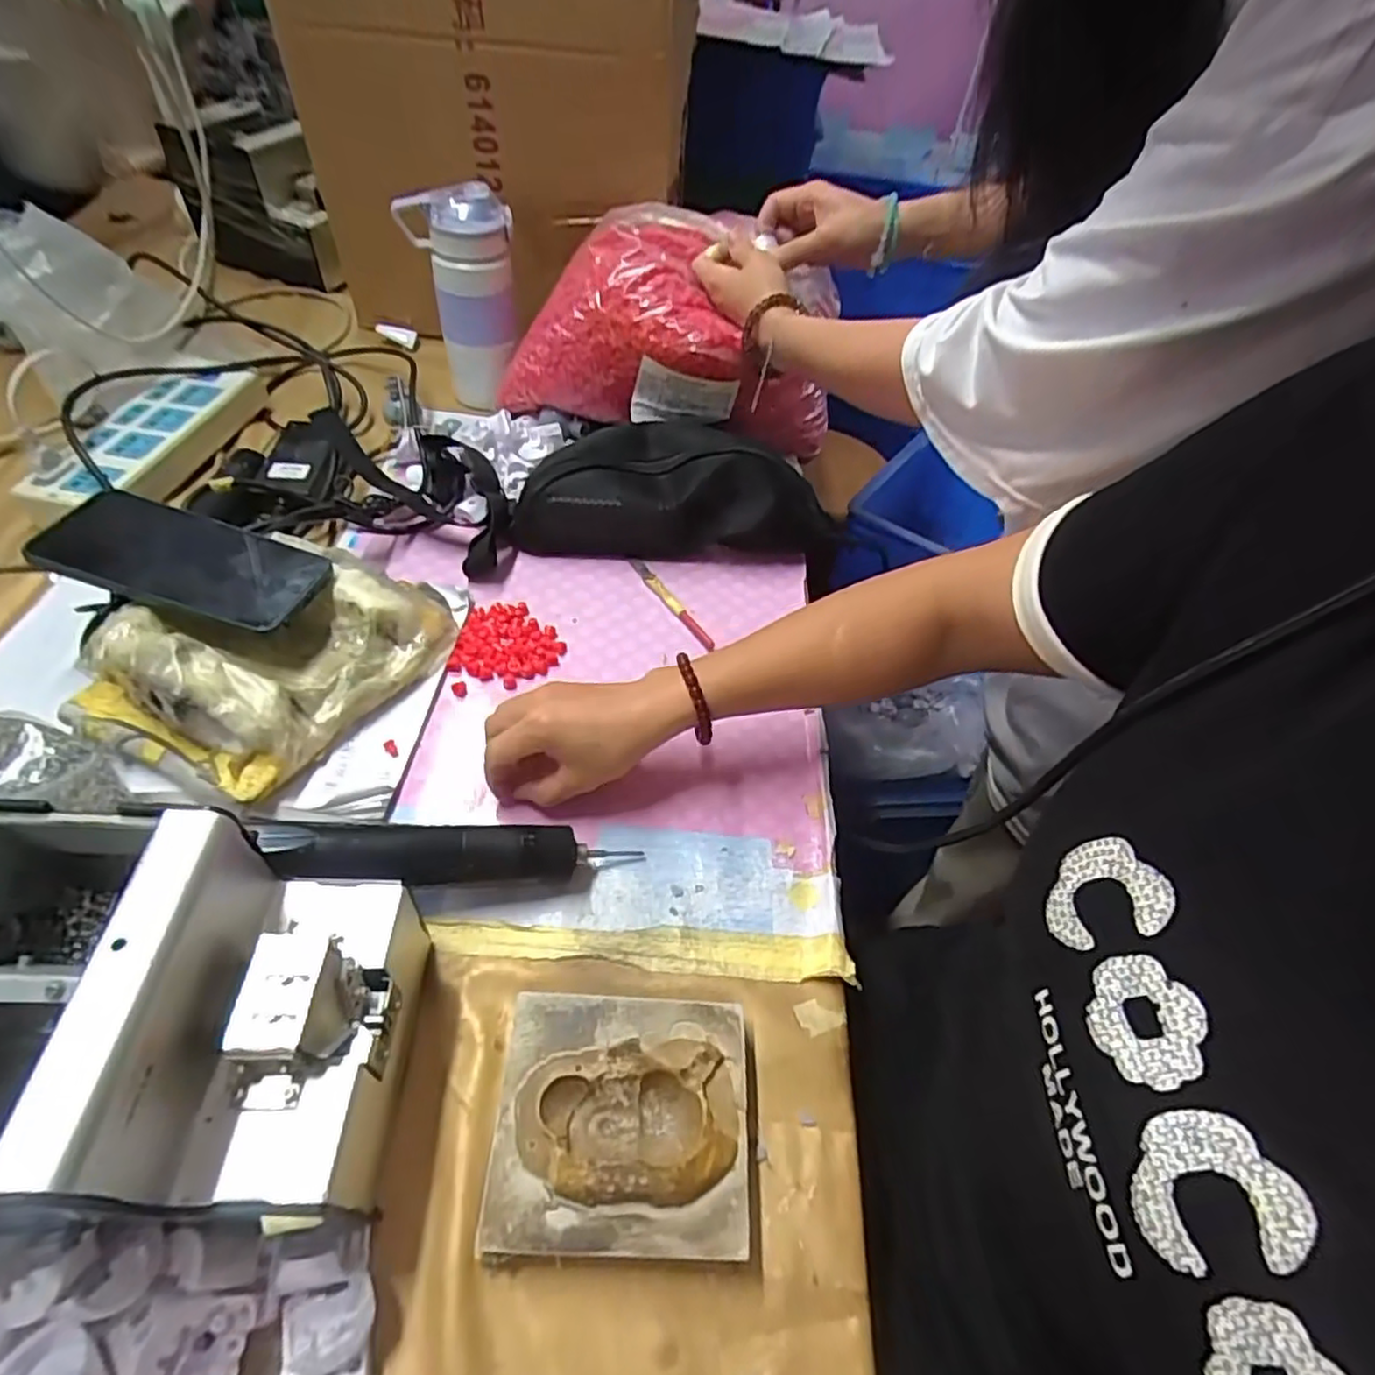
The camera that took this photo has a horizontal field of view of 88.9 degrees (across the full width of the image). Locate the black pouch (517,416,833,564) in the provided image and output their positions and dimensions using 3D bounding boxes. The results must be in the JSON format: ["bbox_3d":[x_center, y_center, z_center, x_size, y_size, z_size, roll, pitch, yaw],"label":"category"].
[{"bbox_3d":[-0.015,-0.188,0.632,0.273,0.082,0.130,-1,51,-9],"label":"black pouch"}]

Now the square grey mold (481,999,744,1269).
[{"bbox_3d":[-0.029,0.204,0.332,0.113,0.032,0.103,5,50,-4],"label":"square grey mold"}]

